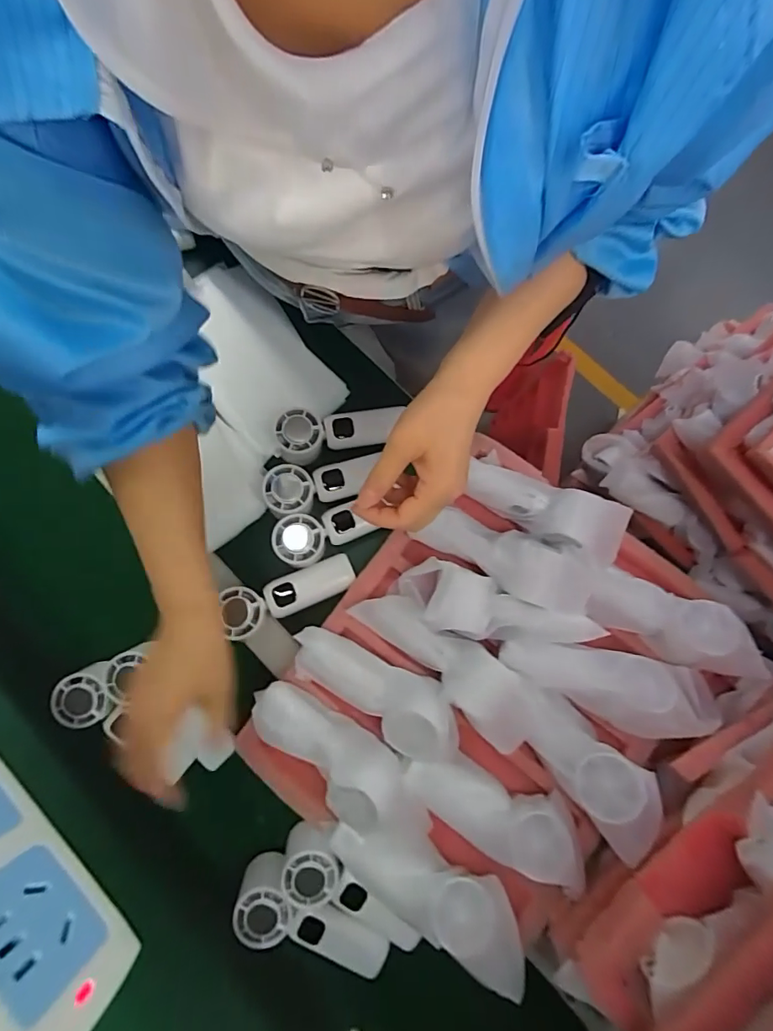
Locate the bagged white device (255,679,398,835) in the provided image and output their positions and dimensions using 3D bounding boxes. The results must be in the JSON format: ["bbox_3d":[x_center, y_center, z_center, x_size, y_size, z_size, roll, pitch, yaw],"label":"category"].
[{"bbox_3d":[-0.059,0.221,0.459,0.155,0.038,0.072,42,83,7],"label":"bagged white device"}]

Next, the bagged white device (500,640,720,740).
[{"bbox_3d":[0.209,0.159,0.444,0.195,0.045,0.064,11,80,2],"label":"bagged white device"}]

